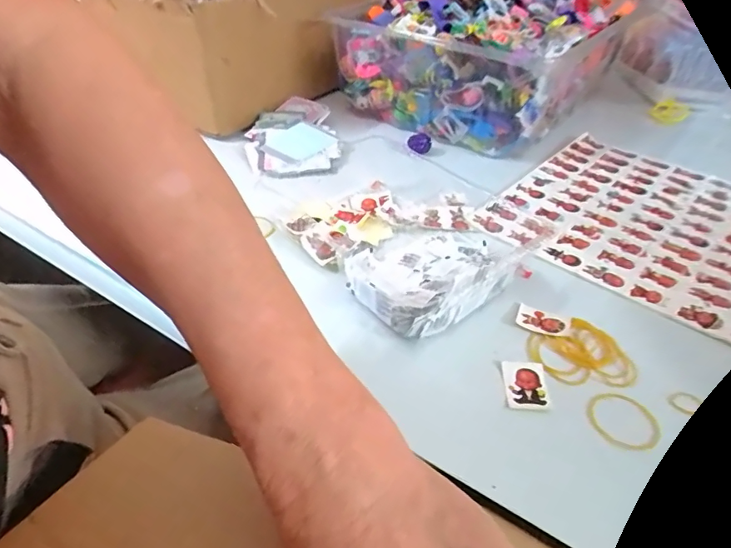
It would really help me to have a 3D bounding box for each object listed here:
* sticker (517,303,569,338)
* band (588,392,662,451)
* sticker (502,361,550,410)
[{"bbox_3d":[0.141,0.037,0.389,0.040,0.004,0.023,24,44,24],"label":"sticker"},{"bbox_3d":[0.172,0.099,0.326,0.042,0.004,0.045,3,48,-4],"label":"band"},{"bbox_3d":[0.113,0.079,0.345,0.028,0.004,0.039,6,40,4],"label":"sticker"}]

